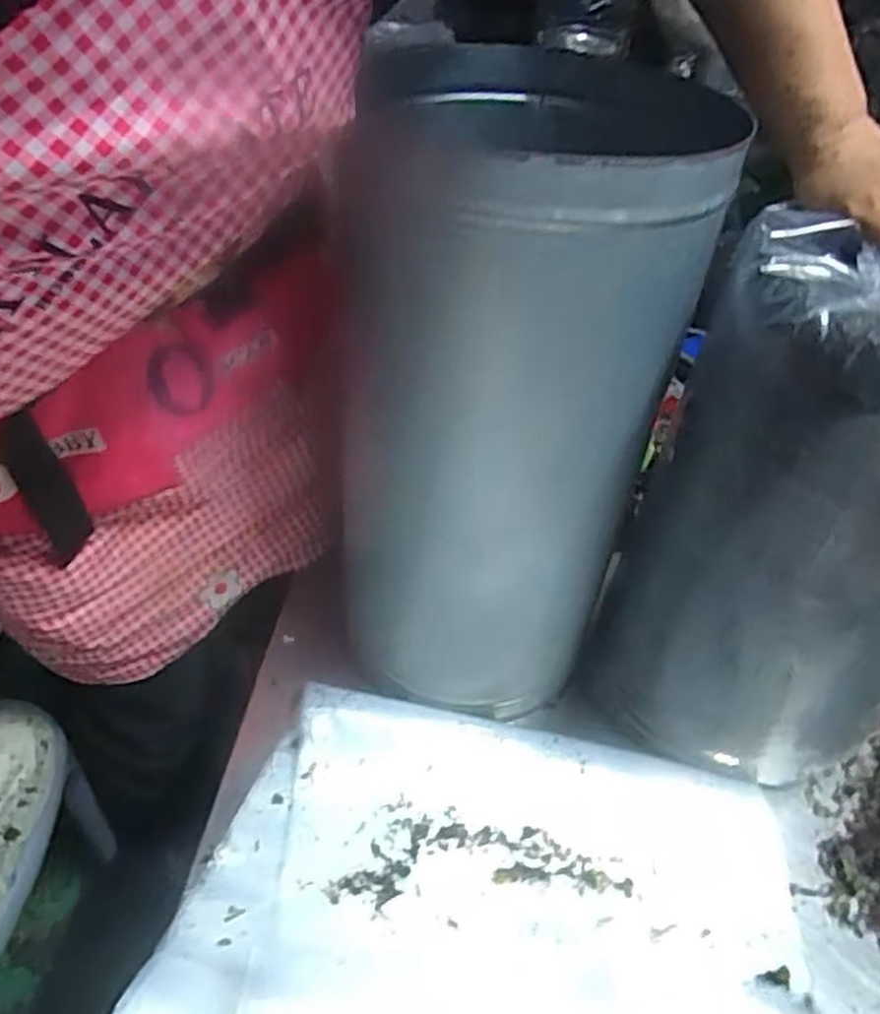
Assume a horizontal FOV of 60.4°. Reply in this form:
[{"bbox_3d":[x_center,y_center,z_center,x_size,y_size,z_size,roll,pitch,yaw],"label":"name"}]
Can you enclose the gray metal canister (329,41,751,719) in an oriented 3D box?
[{"bbox_3d":[0.037,-0.072,0.536,0.180,0.398,0.220,8,41,1],"label":"gray metal canister"}]

